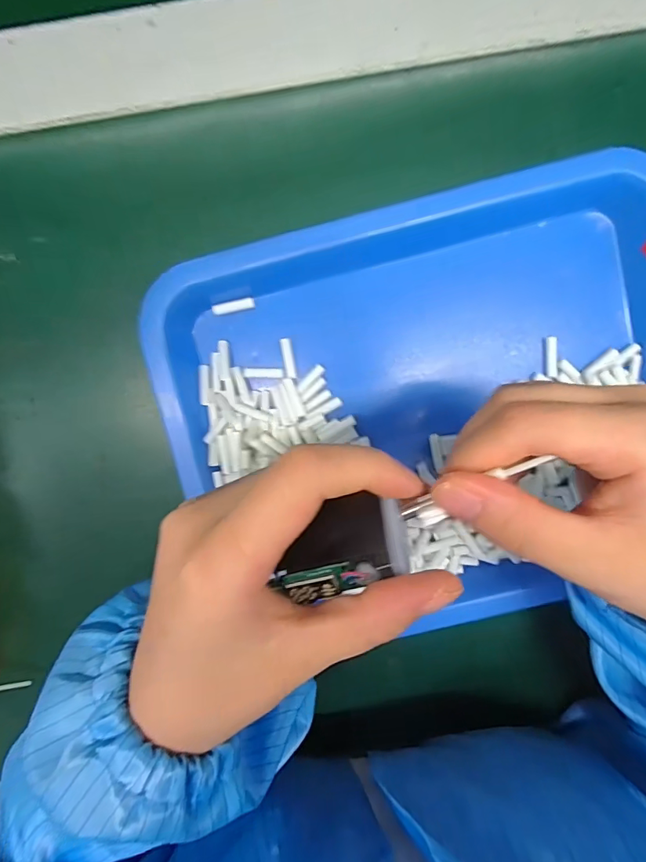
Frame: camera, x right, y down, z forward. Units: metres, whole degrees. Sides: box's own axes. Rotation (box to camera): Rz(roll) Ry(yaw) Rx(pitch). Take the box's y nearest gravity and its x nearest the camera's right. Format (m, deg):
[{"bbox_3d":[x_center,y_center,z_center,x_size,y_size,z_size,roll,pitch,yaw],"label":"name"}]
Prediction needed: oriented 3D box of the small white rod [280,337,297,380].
[{"bbox_3d":[-0.020,-0.041,0.261,0.006,0.004,0.022,-9,97,1],"label":"small white rod"}]

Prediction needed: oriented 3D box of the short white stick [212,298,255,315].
[{"bbox_3d":[-0.050,-0.069,0.257,0.023,0.004,0.006,-11,97,2],"label":"short white stick"}]

